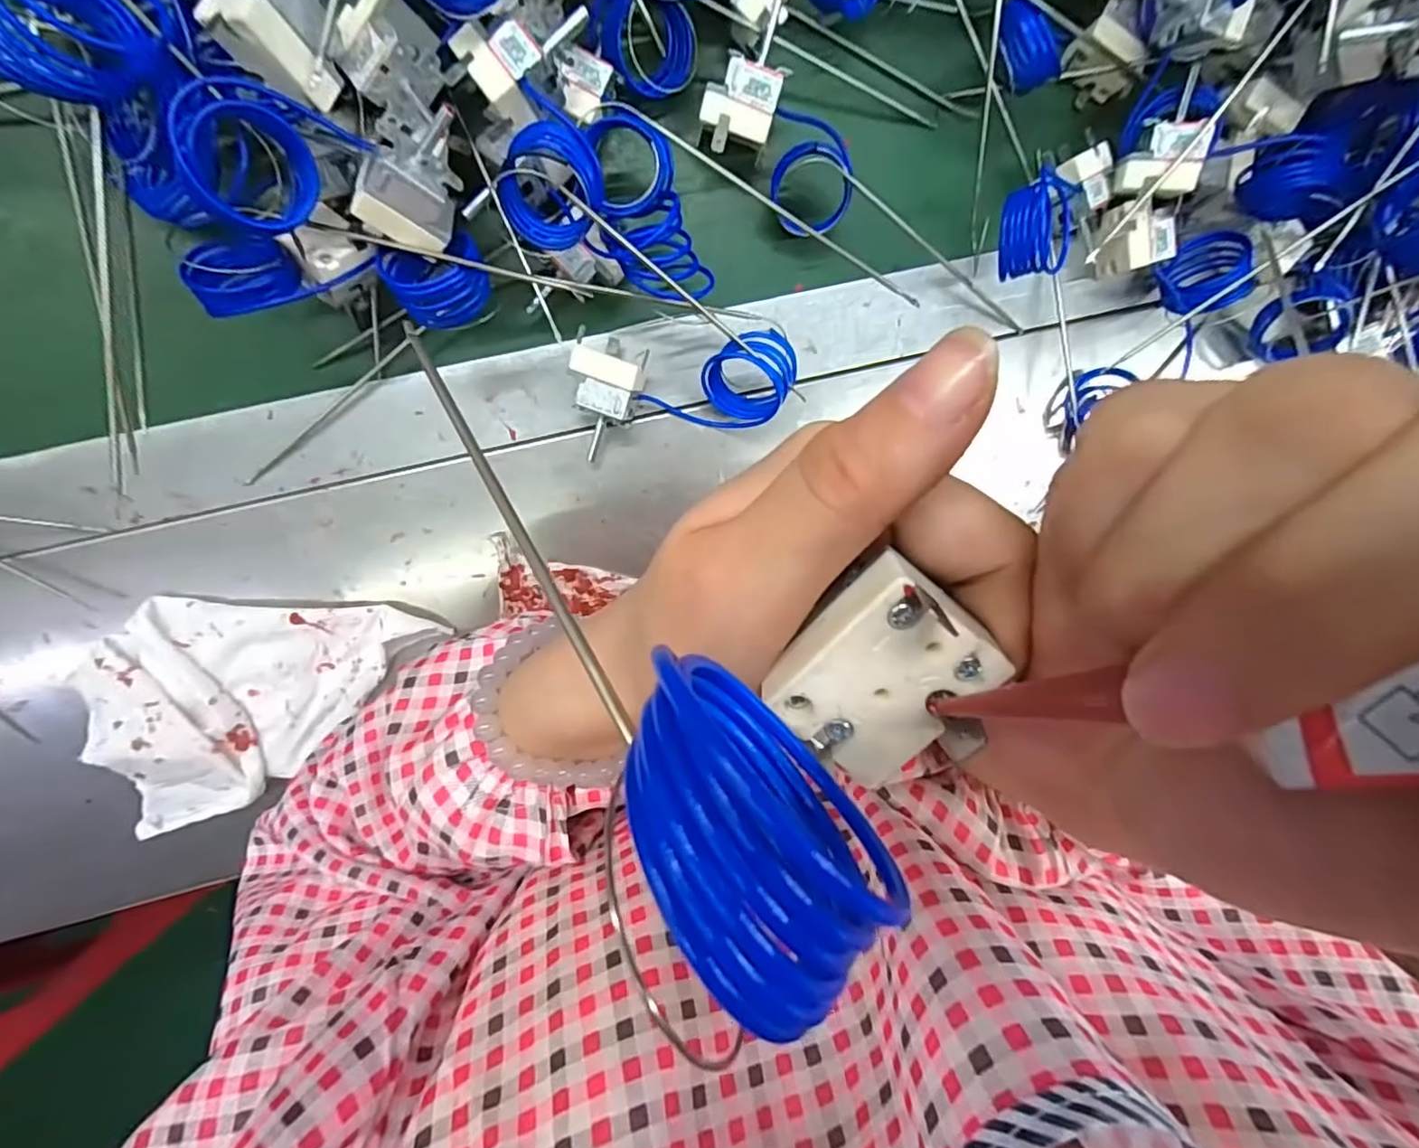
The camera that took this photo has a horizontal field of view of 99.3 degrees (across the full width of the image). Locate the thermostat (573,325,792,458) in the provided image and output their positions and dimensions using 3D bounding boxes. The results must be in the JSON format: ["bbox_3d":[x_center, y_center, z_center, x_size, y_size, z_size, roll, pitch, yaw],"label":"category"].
[{"bbox_3d":[-0.014,-0.106,0.328,0.114,0.045,0.060,-13,105,-5],"label":"thermostat"}]

